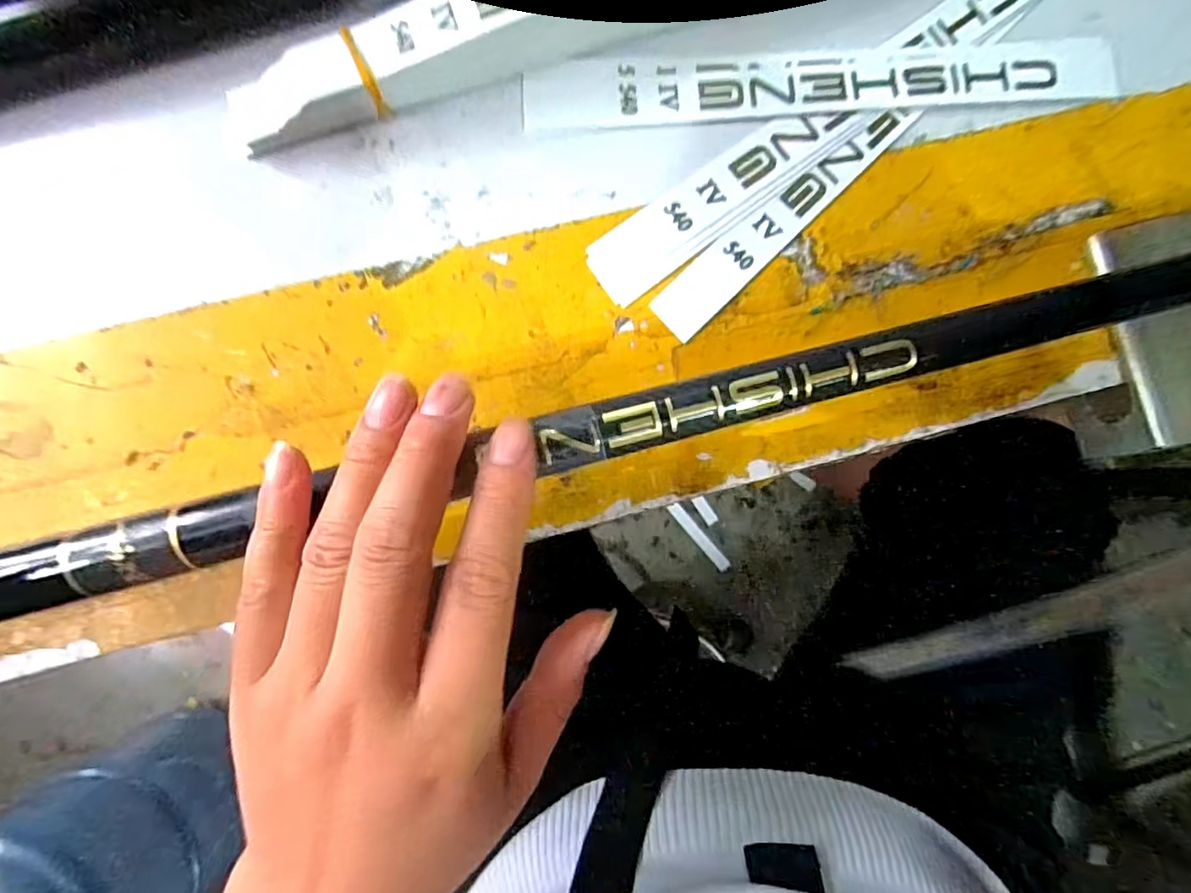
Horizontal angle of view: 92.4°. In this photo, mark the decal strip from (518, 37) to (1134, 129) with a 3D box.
[{"bbox_3d":[0.088,-0.142,0.220,0.227,0.004,0.027,-4,86,-3],"label":"decal strip"}]

